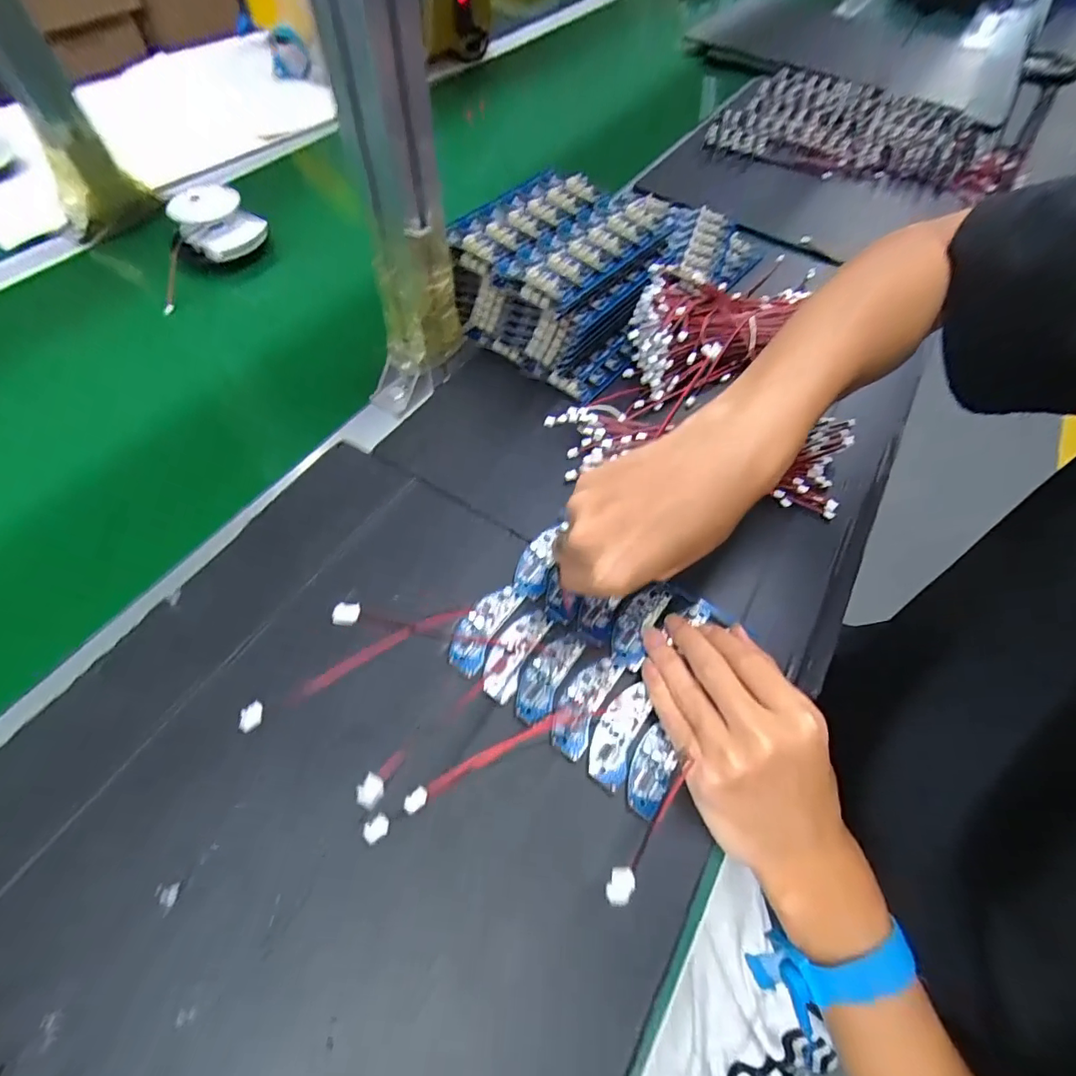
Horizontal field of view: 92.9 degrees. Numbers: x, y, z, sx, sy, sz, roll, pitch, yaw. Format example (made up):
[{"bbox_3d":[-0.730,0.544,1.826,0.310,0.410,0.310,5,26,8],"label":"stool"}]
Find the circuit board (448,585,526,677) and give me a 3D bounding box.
[{"bbox_3d":[-0.036,0.055,0.329,0.027,0.008,0.062,25,60,14],"label":"circuit board"}]

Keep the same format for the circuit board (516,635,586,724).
[{"bbox_3d":[0.005,0.083,0.314,0.025,0.010,0.061,21,61,19],"label":"circuit board"}]

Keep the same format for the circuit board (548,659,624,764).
[{"bbox_3d":[0.026,0.097,0.307,0.028,0.004,0.061,25,61,14],"label":"circuit board"}]

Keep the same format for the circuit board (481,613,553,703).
[{"bbox_3d":[-0.015,0.071,0.323,0.024,0.005,0.061,28,62,8],"label":"circuit board"}]

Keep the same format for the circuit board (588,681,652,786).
[{"bbox_3d":[0.048,0.113,0.301,0.024,0.007,0.058,22,60,13],"label":"circuit board"}]

